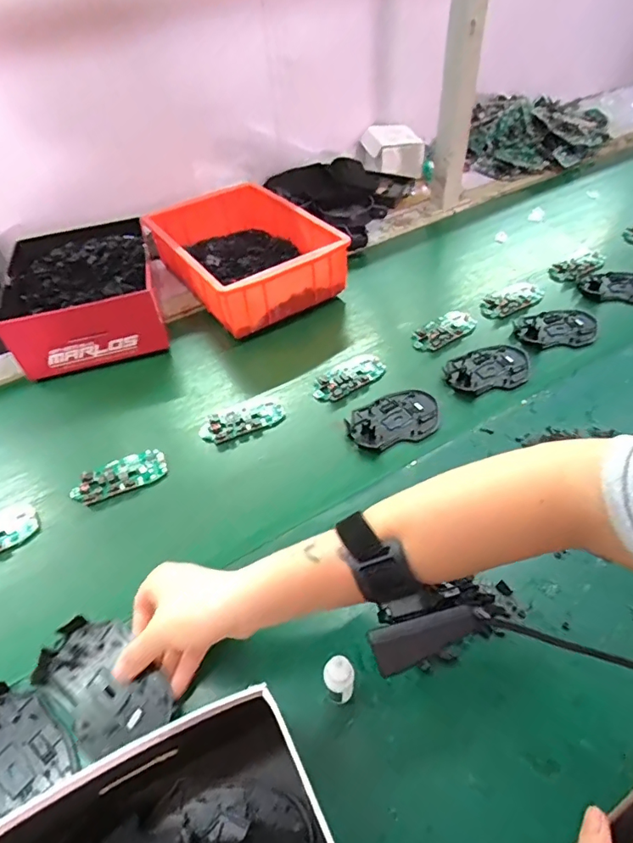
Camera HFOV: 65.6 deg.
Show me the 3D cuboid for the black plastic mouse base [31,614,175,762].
[{"bbox_3d":[-0.163,0.201,0.375,0.109,0.022,0.066,29,56,28],"label":"black plastic mouse base"}]

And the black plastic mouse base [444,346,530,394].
[{"bbox_3d":[0.221,-0.067,0.625,0.113,0.016,0.068,-18,48,-11],"label":"black plastic mouse base"}]

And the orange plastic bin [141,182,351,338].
[{"bbox_3d":[-0.120,-0.267,0.761,0.203,0.083,0.306,-29,51,-20],"label":"orange plastic bin"}]

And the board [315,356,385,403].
[{"bbox_3d":[0.041,-0.055,0.621,0.099,0.010,0.042,-28,51,-20],"label":"board"}]

